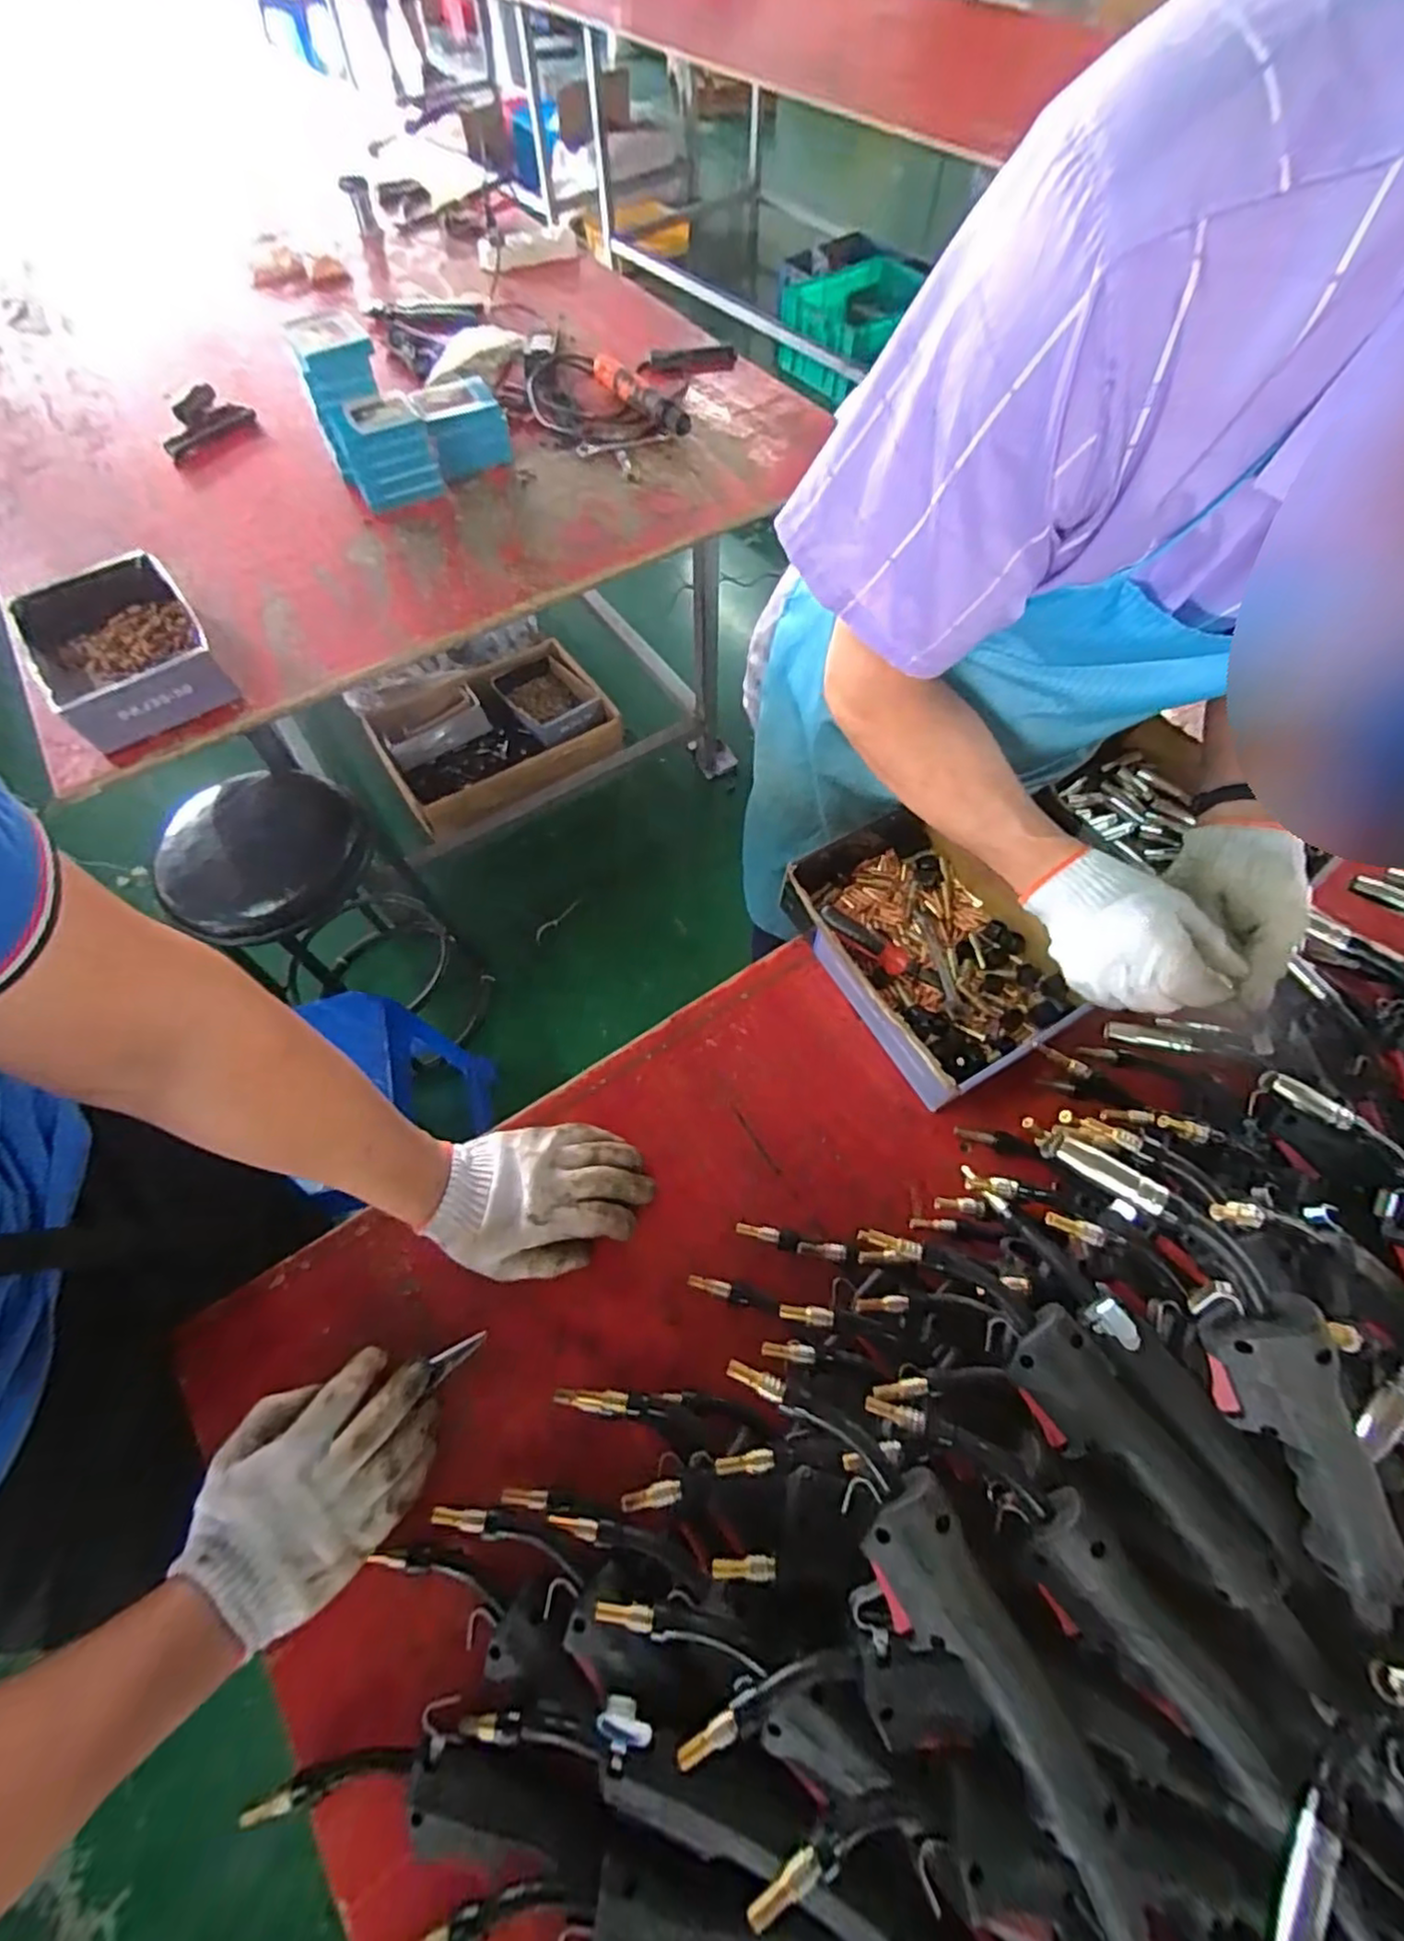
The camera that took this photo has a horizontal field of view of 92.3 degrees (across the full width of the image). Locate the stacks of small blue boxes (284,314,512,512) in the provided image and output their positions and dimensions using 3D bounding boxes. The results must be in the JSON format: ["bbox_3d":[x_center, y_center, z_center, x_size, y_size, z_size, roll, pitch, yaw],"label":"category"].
[{"bbox_3d":[-0.420,-0.814,0.975,0.254,0.170,0.148,-27,67,-13],"label":"stacks of small blue boxes"}]

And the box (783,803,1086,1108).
[{"bbox_3d":[0.210,-0.031,0.628,0.185,0.064,0.255,-30,67,-14],"label":"box"}]

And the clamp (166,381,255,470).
[{"bbox_3d":[-0.820,-0.891,1.094,0.148,0.023,0.149,-41,70,-18],"label":"clamp"}]

